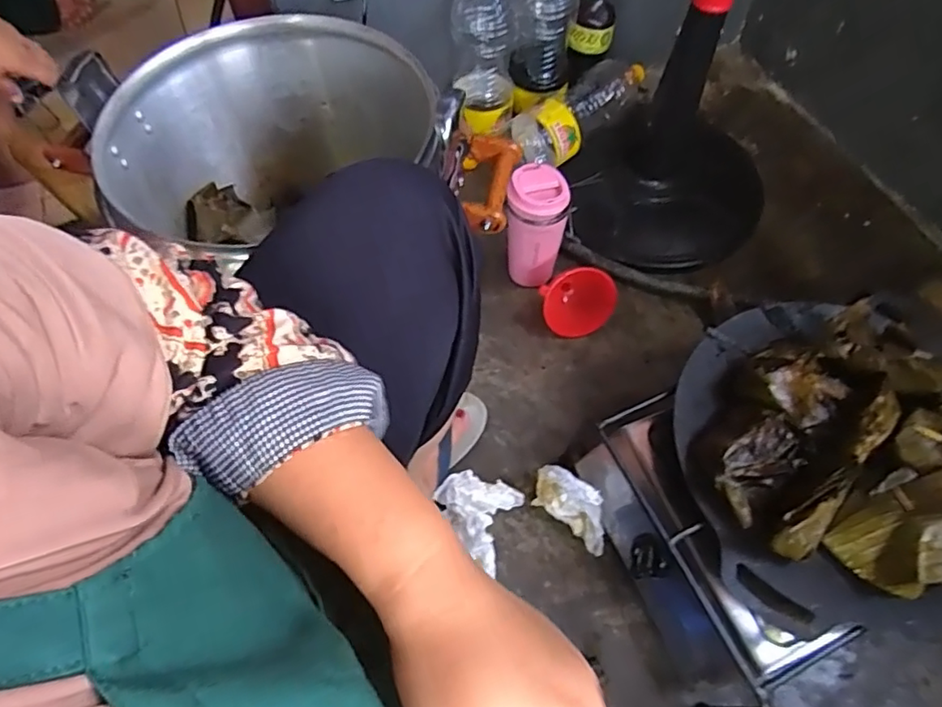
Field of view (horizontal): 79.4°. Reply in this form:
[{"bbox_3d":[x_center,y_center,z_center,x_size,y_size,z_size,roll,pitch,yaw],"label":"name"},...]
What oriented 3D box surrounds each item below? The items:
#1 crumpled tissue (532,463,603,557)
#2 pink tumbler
[{"bbox_3d":[0.128,0.189,0.700,0.110,0.079,0.044,36,68,19],"label":"crumpled tissue"},{"bbox_3d":[0.095,-0.183,0.830,0.081,0.168,0.087,-1,61,1],"label":"pink tumbler"}]

